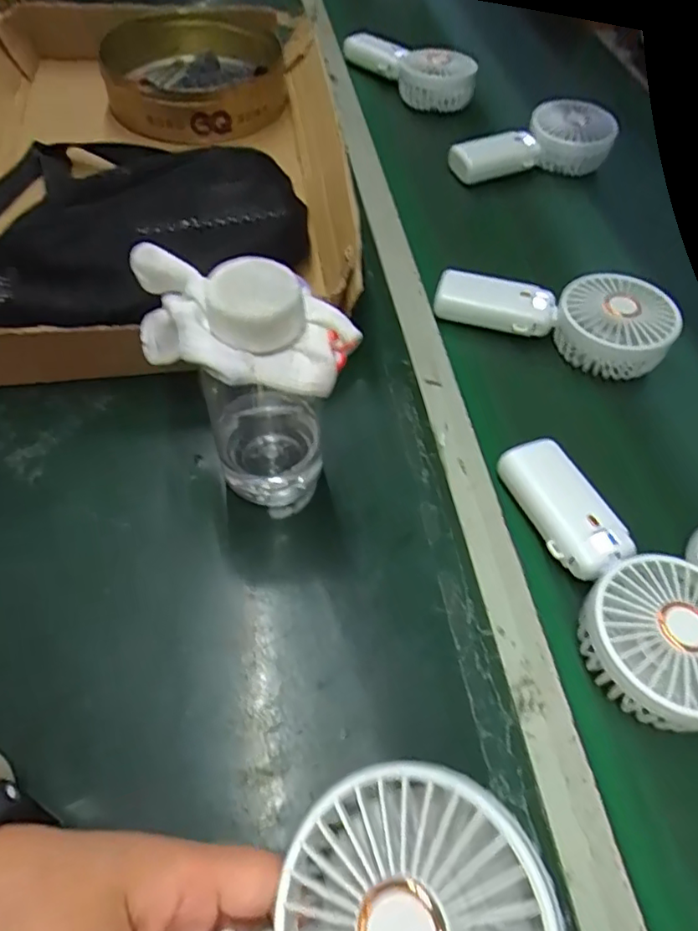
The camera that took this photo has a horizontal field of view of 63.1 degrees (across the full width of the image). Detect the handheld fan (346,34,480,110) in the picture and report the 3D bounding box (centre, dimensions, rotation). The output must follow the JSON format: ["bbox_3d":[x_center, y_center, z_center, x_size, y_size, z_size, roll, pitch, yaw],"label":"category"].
[{"bbox_3d":[0.074,-0.500,0.711,0.153,0.046,0.084,41,61,19],"label":"handheld fan"}]

